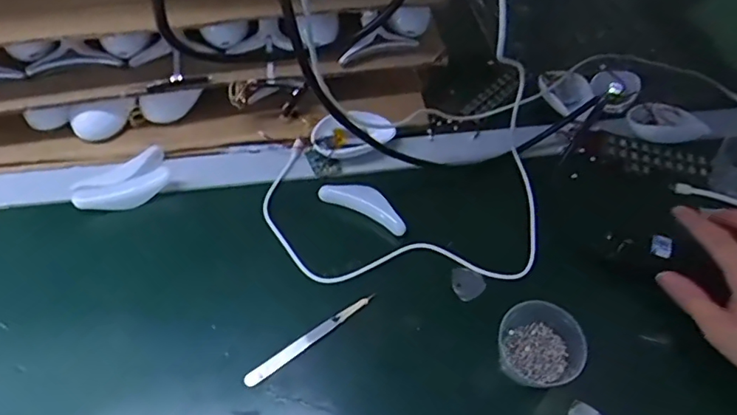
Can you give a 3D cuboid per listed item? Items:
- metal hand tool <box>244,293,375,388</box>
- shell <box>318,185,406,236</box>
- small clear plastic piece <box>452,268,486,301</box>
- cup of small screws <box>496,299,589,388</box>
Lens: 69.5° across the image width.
[{"bbox_3d":[-0.049,0.108,0.445,0.122,0.010,0.012,-32,62,-22],"label":"metal hand tool"},{"bbox_3d":[-0.003,-0.004,0.505,0.088,0.027,0.020,23,57,13],"label":"shell"},{"bbox_3d":[0.090,0.068,0.483,0.027,0.004,0.030,-29,61,-20],"label":"small clear plastic piece"},{"bbox_3d":[0.135,0.113,0.428,0.057,0.050,0.061,1,55,-2],"label":"cup of small screws"}]

